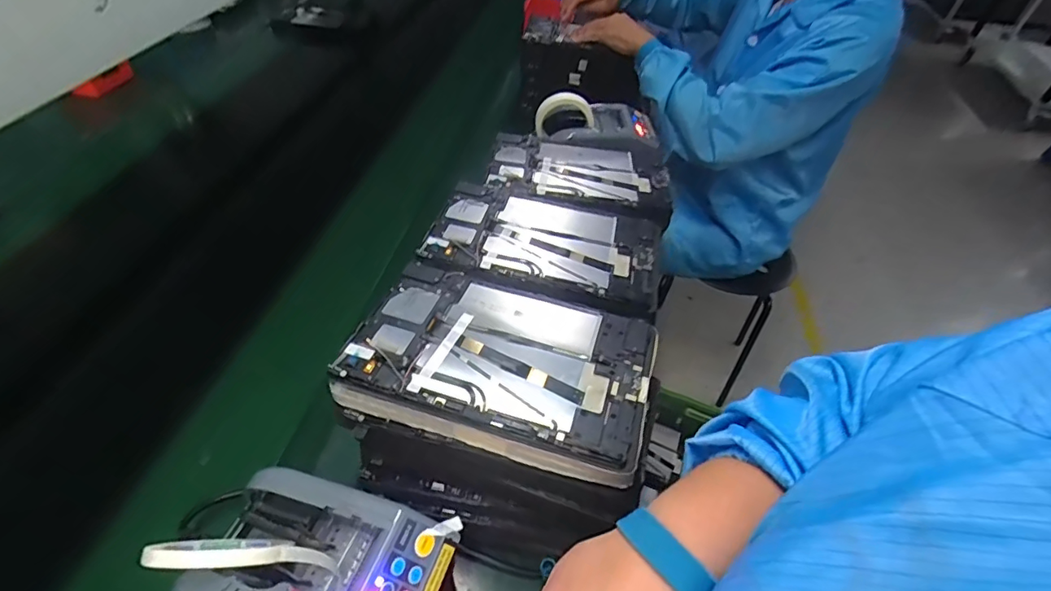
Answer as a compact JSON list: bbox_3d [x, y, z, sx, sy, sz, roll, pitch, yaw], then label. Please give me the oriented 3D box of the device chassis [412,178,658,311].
[{"bbox_3d":[0.026,-0.063,0.574,0.240,0.019,0.166,14,41,5],"label":"device chassis"}]

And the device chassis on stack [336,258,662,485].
[{"bbox_3d":[-0.016,0.047,0.436,0.238,0.021,0.164,15,48,10],"label":"device chassis on stack"}]

